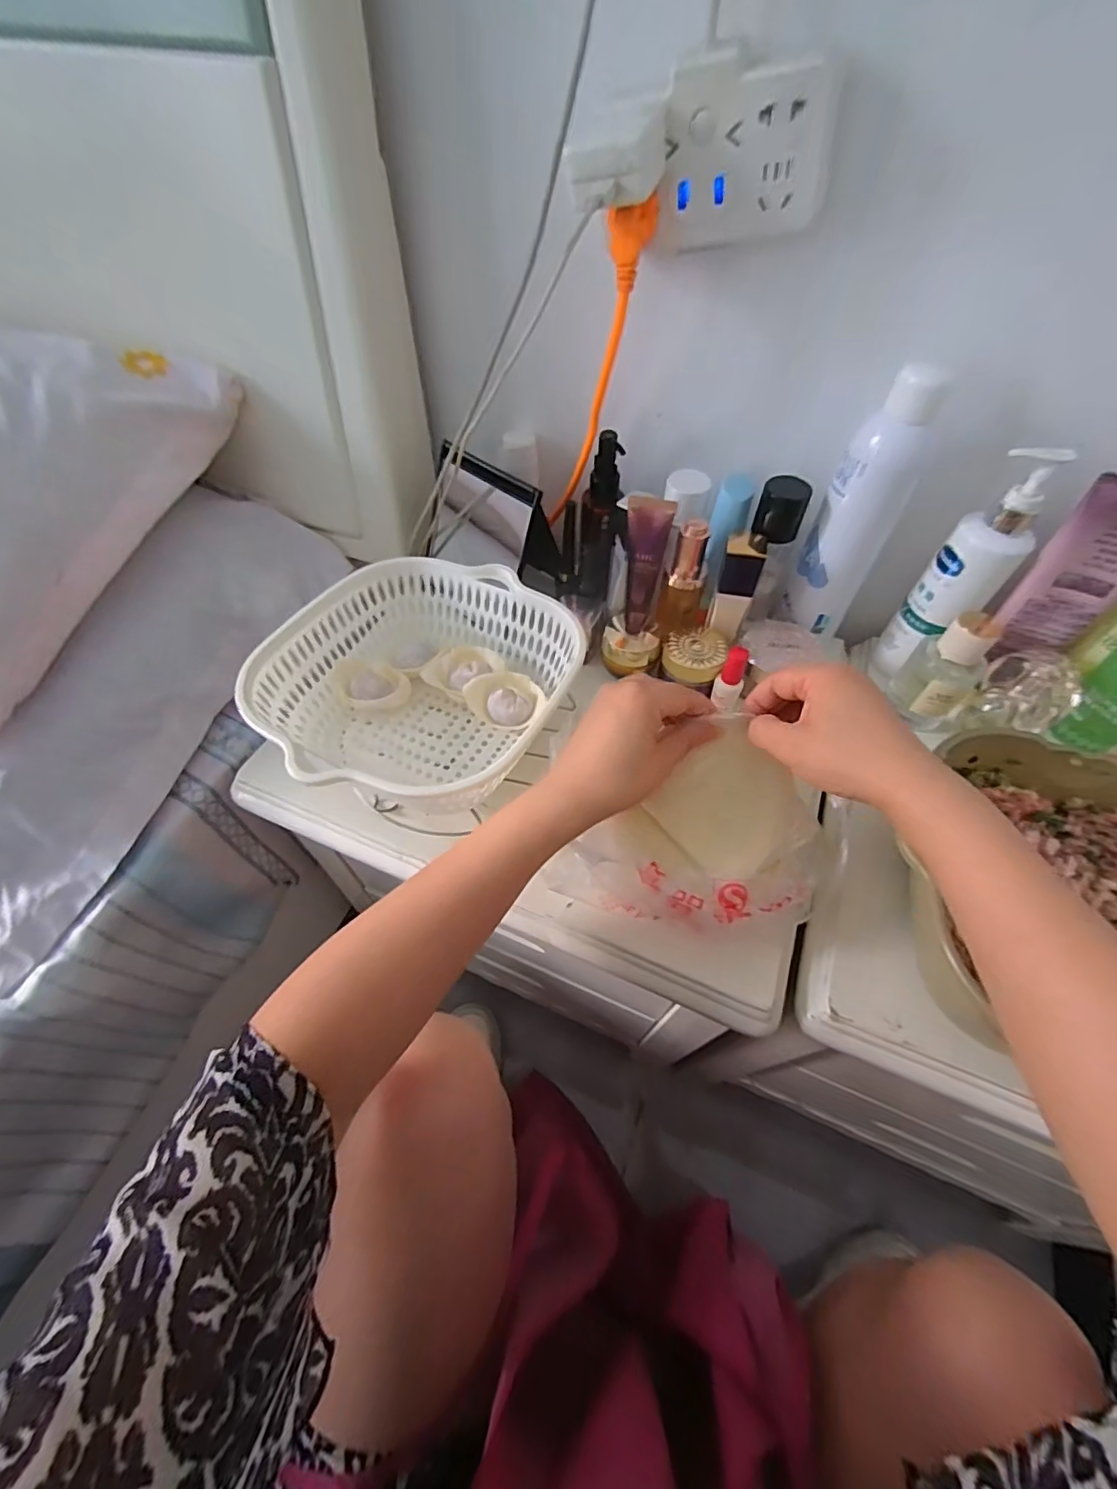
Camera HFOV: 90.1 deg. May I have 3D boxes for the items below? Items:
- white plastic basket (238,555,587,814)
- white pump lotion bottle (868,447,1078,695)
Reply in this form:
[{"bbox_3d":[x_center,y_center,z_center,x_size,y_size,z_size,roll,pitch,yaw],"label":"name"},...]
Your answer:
[{"bbox_3d":[-0.101,-0.040,0.425,0.207,0.079,0.217,24,57,15],"label":"white plastic basket"},{"bbox_3d":[0.320,-0.129,0.447,0.051,0.199,0.047,-20,57,-15],"label":"white pump lotion bottle"}]

